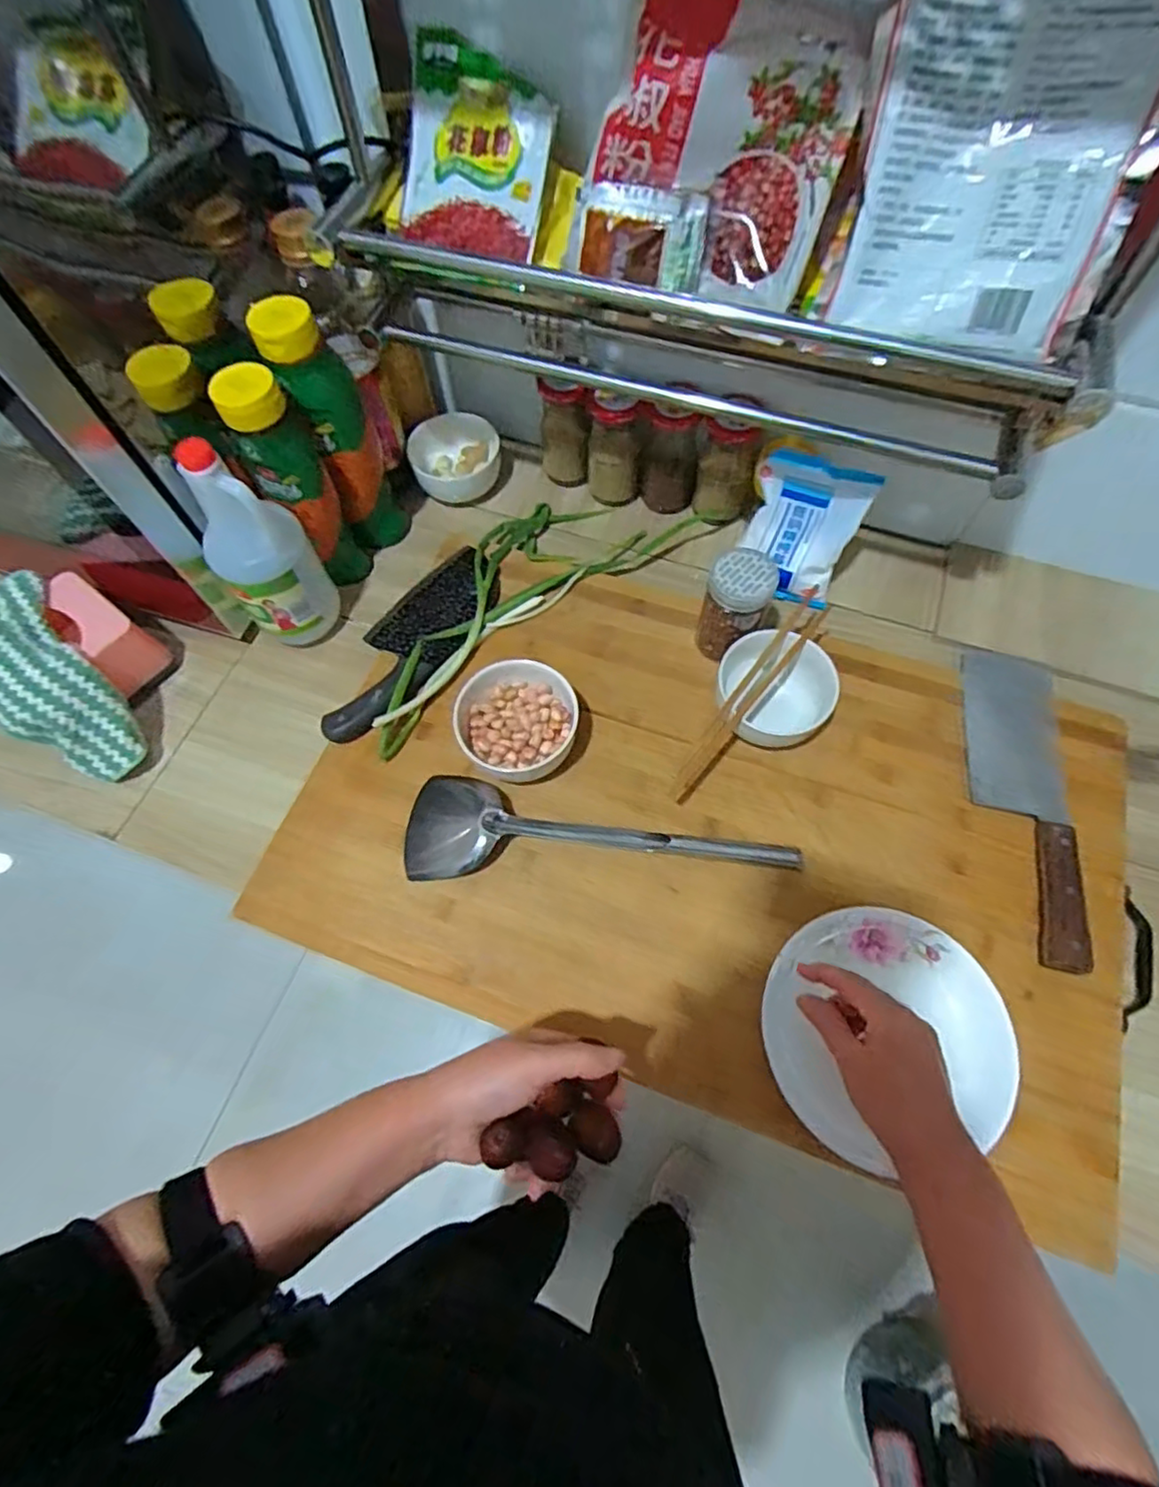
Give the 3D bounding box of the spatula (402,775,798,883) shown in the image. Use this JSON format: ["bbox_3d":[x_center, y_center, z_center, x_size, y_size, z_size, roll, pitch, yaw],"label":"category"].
[{"bbox_3d":[0.017,0.072,0.546,0.339,0.033,0.093,2,66,3],"label":"spatula"}]

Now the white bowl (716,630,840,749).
[{"bbox_3d":[0.177,-0.048,0.582,0.107,0.055,0.090,4,66,4],"label":"white bowl"}]

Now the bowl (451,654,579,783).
[{"bbox_3d":[-0.055,-0.017,0.570,0.100,0.068,0.104,-1,65,2],"label":"bowl"}]

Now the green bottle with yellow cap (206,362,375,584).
[{"bbox_3d":[-0.272,-0.243,0.612,0.065,0.212,0.062,40,73,18],"label":"green bottle with yellow cap"}]

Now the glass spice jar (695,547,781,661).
[{"bbox_3d":[0.140,-0.120,0.581,0.056,0.087,0.066,21,68,11],"label":"glass spice jar"}]

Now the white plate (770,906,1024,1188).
[{"bbox_3d":[0.222,0.206,0.469,0.168,0.026,0.162,-1,63,2],"label":"white plate"}]

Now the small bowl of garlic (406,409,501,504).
[{"bbox_3d":[-0.149,-0.341,0.744,0.098,0.045,0.118,-21,66,-7],"label":"small bowl of garlic"}]

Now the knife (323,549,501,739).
[{"bbox_3d":[-0.167,-0.099,0.638,0.088,0.030,0.239,29,70,14],"label":"knife"}]

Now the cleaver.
[{"bbox_3d":[0.385,0.042,0.556,0.084,0.026,0.287,11,66,7],"label":"cleaver"}]

